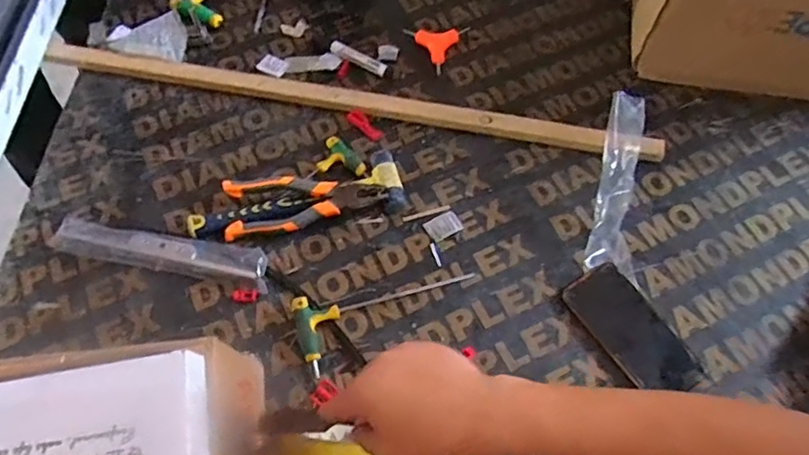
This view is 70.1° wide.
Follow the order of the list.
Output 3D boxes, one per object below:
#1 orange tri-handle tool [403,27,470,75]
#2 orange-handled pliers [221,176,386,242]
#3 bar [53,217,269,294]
[{"bbox_3d":[0.060,-0.271,0.832,0.085,0.019,0.087,-30,67,-14],"label":"orange tri-handle tool"},{"bbox_3d":[-0.118,-0.030,0.685,0.187,0.019,0.068,-5,64,-3],"label":"orange-handled pliers"},{"bbox_3d":[-0.285,0.028,0.675,0.261,0.021,0.041,12,64,5],"label":"bar"}]

